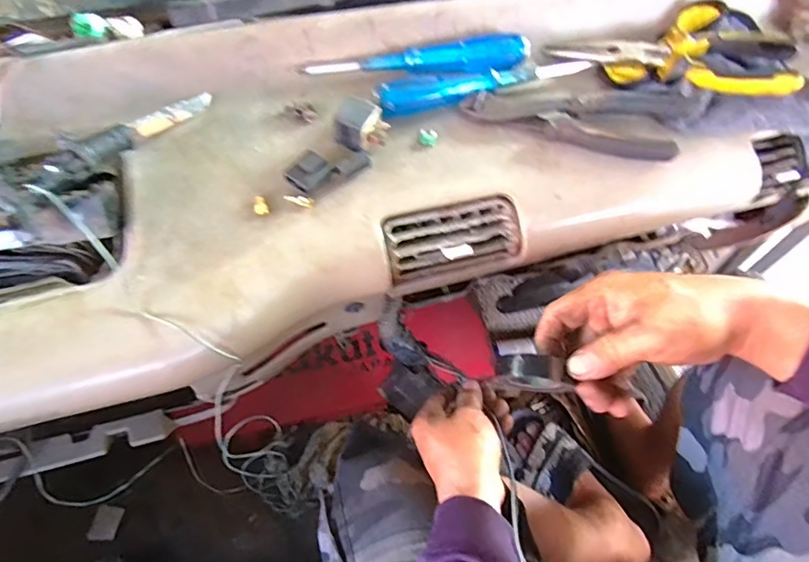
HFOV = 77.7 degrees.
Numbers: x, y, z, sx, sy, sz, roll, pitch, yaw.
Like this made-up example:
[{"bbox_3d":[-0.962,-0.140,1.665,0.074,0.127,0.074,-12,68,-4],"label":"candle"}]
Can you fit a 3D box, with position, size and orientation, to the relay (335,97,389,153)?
[{"bbox_3d":[-0.033,-0.121,0.392,0.035,0.025,0.032,24,63,12],"label":"relay"}]

